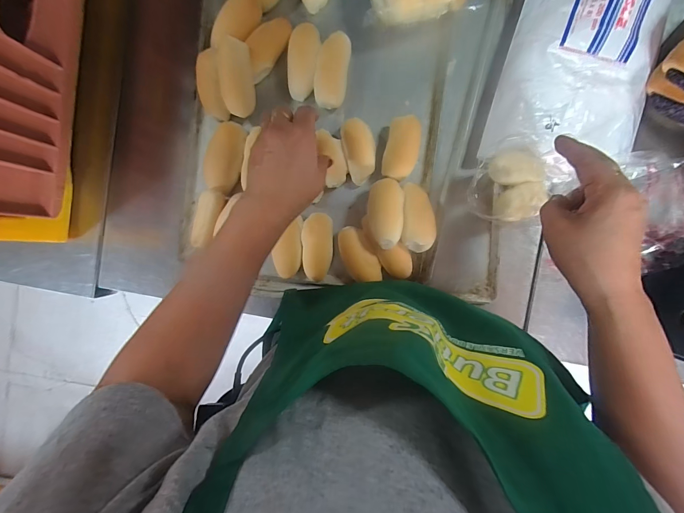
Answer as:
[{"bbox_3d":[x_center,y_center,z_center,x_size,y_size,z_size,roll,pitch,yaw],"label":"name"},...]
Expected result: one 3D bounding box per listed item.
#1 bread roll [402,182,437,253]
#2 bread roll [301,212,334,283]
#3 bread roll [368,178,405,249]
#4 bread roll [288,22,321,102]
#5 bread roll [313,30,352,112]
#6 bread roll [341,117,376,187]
[{"bbox_3d":[0.095,-0.049,0.411,0.039,0.045,0.083,1,92,5],"label":"bread roll"},{"bbox_3d":[-0.031,-0.012,0.425,0.038,0.027,0.085,0,92,5],"label":"bread roll"},{"bbox_3d":[0.053,-0.052,0.393,0.042,0.026,0.082,2,92,5],"label":"bread roll"},{"bbox_3d":[-0.049,-0.246,0.413,0.039,0.026,0.086,11,93,4],"label":"bread roll"},{"bbox_3d":[-0.013,-0.235,0.415,0.039,0.032,0.085,9,93,4],"label":"bread roll"},{"bbox_3d":[0.023,-0.136,0.416,0.037,0.032,0.077,-13,91,5],"label":"bread roll"}]

